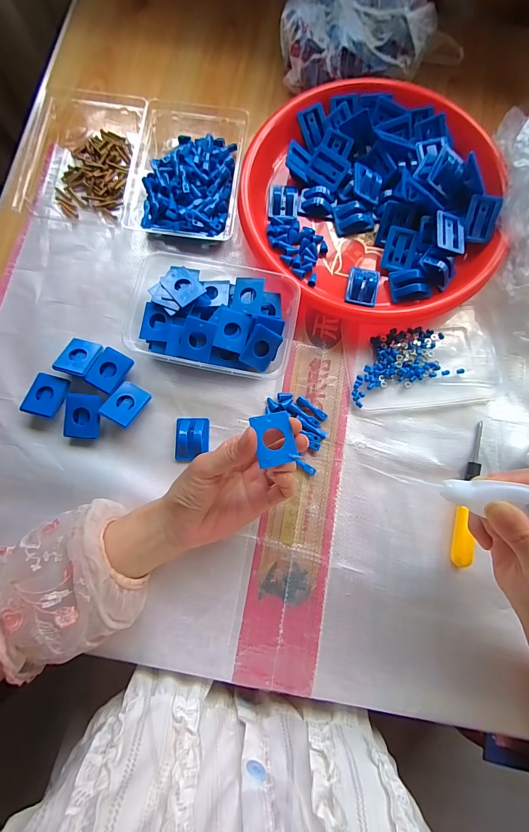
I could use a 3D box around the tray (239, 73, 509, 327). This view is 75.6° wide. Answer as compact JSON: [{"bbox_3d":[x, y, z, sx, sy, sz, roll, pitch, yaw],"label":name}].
[{"bbox_3d":[0.113,-0.248,0.382,0.268,0.055,0.280,0,79,-1],"label":"tray"}]

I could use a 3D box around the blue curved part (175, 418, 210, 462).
[{"bbox_3d":[-0.075,0.023,0.351,0.034,0.012,0.045,0,79,-1],"label":"blue curved part"}]

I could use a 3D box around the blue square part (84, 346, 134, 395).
[{"bbox_3d":[-0.162,-0.047,0.358,0.034,0.015,0.044,26,80,4],"label":"blue square part"}]

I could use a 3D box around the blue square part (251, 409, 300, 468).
[{"bbox_3d":[0.008,0.018,0.265,0.030,0.004,0.040,-12,77,-14],"label":"blue square part"}]

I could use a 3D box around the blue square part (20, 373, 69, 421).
[{"bbox_3d":[-0.223,-0.020,0.350,0.033,0.012,0.044,18,79,3],"label":"blue square part"}]

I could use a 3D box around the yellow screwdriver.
[{"bbox_3d":[0.205,0.076,0.339,0.016,0.018,0.144,14,79,2],"label":"yellow screwdriver"}]

